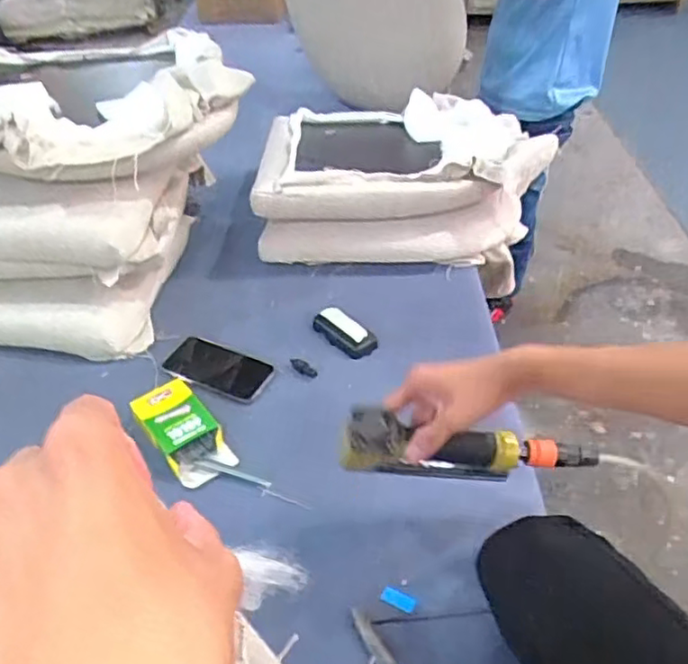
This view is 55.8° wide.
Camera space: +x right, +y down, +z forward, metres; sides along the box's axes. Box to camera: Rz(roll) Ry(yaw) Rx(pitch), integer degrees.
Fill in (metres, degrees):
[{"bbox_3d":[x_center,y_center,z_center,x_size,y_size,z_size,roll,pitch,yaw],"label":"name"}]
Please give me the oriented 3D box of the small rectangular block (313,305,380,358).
[{"bbox_3d":[0.000,0.001,0.998,0.106,0.030,0.049,30,51,32],"label":"small rectangular block"}]

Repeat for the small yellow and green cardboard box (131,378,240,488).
[{"bbox_3d":[-0.212,0.131,0.861,0.080,0.038,0.160,-30,47,-27],"label":"small yellow and green cardboard box"}]

